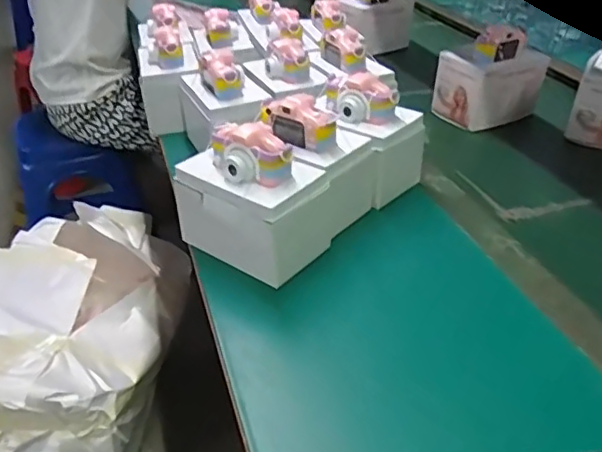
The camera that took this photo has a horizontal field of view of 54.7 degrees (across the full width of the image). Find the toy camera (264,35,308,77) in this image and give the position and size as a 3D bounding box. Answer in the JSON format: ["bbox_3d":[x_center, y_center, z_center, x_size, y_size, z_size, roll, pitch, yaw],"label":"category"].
[{"bbox_3d":[-0.020,-0.235,0.827,0.058,0.048,0.057,-5,34,-6],"label":"toy camera"}]

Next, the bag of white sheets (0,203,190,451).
[{"bbox_3d":[-0.530,0.276,1.259,0.487,0.347,0.539,0,34,1],"label":"bag of white sheets"}]

